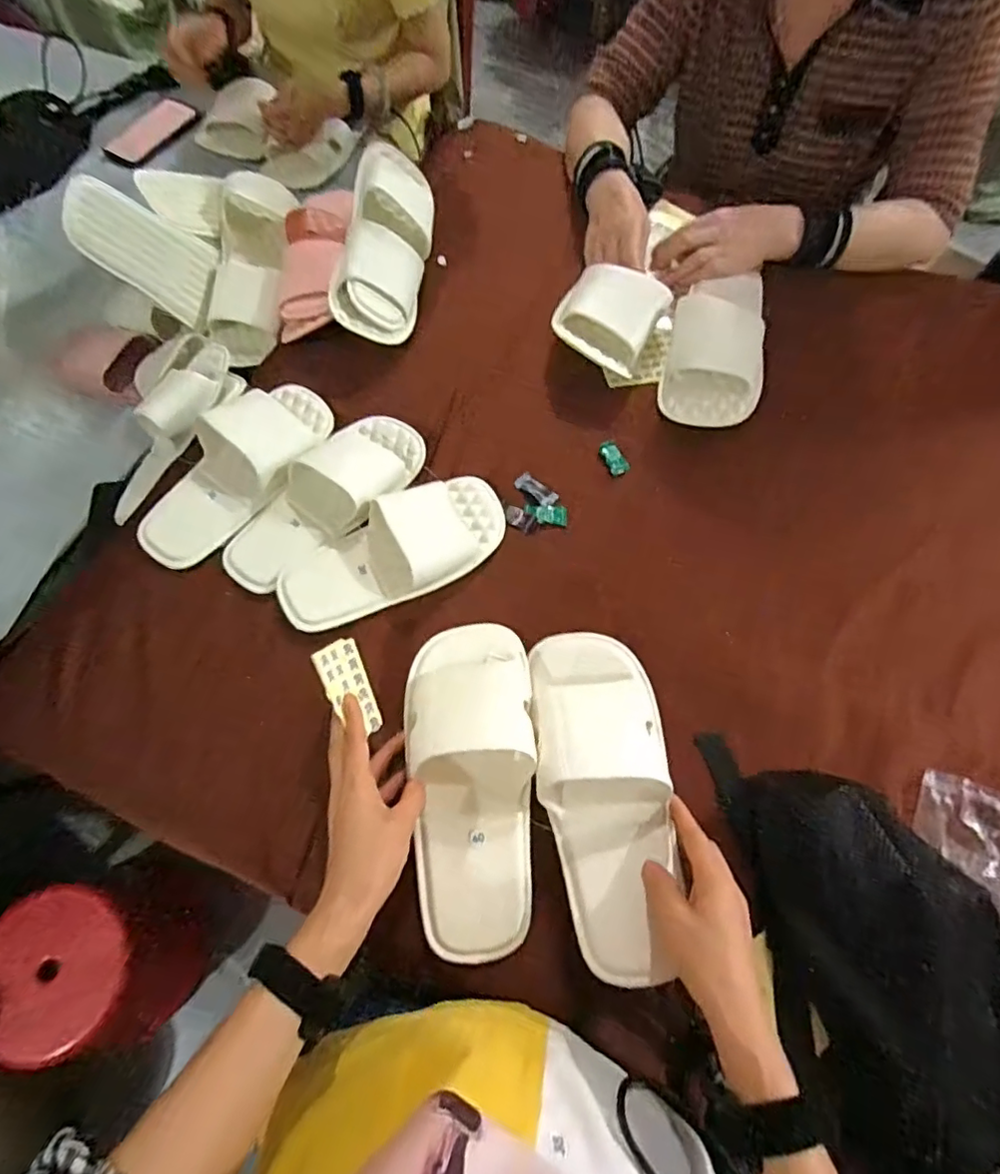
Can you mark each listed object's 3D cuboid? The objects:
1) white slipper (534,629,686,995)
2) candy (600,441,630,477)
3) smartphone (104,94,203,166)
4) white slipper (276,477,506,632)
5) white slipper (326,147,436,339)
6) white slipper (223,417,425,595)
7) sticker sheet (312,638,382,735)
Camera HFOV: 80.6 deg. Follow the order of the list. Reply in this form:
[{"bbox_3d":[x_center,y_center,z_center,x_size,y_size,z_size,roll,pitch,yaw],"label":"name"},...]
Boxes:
[{"bbox_3d":[0.089,0.165,0.489,0.105,0.059,0.269,-4,67,-2],"label":"white slipper"},{"bbox_3d":[0.127,-0.143,0.654,0.025,0.009,0.044,-23,70,-10],"label":"candy"},{"bbox_3d":[-0.587,-0.770,0.999,0.058,0.016,0.173,44,73,-25],"label":"smartphone"},{"bbox_3d":[-0.102,-0.035,0.589,0.237,0.043,0.098,-33,72,-13],"label":"white slipper"},{"bbox_3d":[-0.137,-0.403,0.702,0.096,0.051,0.235,17,78,-39],"label":"white slipper"},{"bbox_3d":[-0.178,-0.093,0.610,0.097,0.047,0.234,36,72,13],"label":"white slipper"},{"bbox_3d":[-0.129,0.089,0.507,0.045,0.005,0.084,-27,100,-50],"label":"sticker sheet"}]

